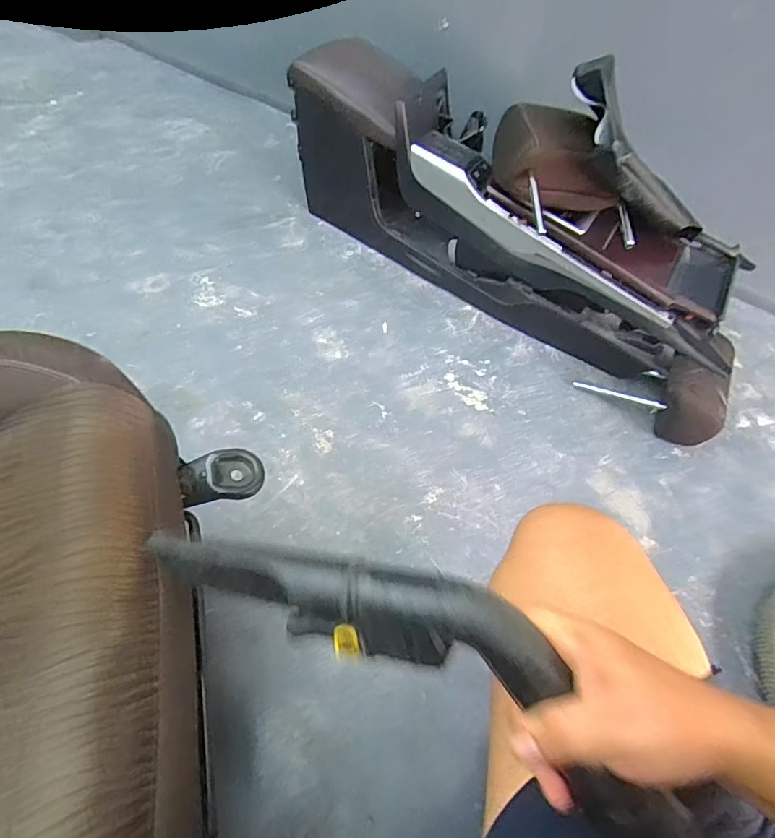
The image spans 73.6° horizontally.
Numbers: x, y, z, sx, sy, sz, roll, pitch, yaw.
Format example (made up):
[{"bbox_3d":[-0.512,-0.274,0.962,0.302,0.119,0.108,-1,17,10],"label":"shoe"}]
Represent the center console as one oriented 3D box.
[{"bbox_3d":[0.251,-0.421,1.001,0.969,0.399,0.282,33,58,17],"label":"center console"}]

